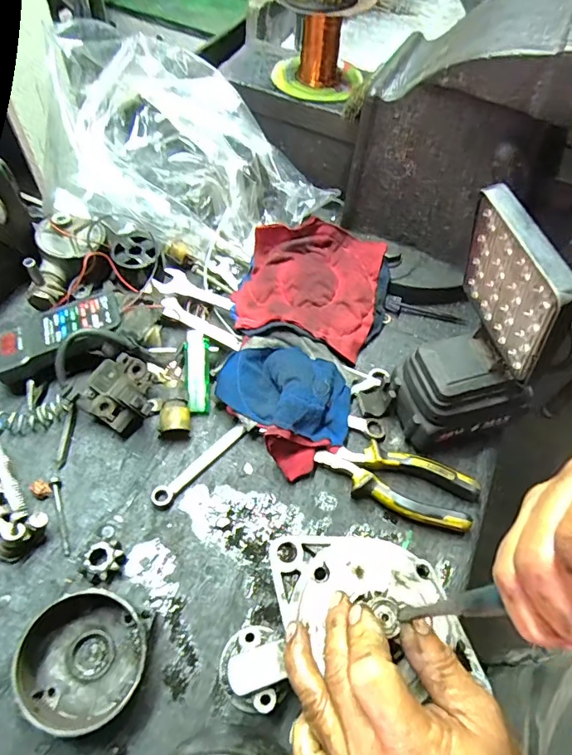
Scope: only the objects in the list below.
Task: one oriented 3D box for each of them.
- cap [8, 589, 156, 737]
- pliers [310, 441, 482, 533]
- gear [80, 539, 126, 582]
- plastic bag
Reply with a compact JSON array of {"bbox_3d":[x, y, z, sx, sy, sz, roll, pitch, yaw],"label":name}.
[{"bbox_3d":[-0.139,0.188,0.325,0.075,0.046,0.079,2,56,-3],"label":"cap"},{"bbox_3d":[0.097,0.092,0.428,0.139,0.030,0.052,23,58,10],"label":"pliers"},{"bbox_3d":[-0.142,0.142,0.373,0.026,0.018,0.032,32,60,16],"label":"gear"},{"bbox_3d":[-0.098,-0.243,0.511,0.279,0.144,0.152,2,56,-4],"label":"plastic bag"}]

